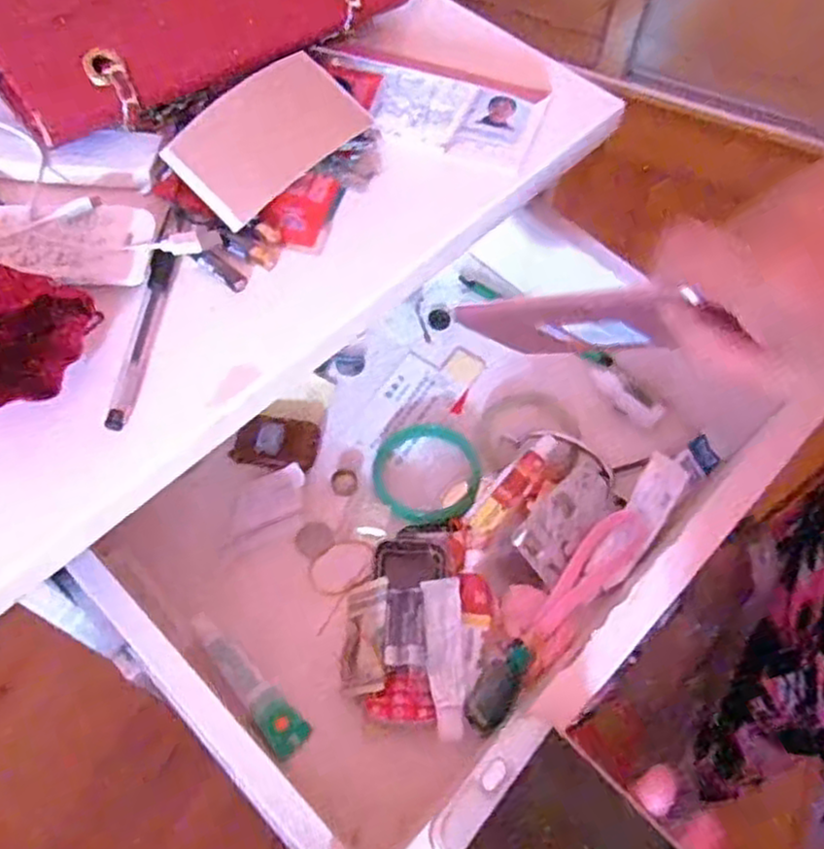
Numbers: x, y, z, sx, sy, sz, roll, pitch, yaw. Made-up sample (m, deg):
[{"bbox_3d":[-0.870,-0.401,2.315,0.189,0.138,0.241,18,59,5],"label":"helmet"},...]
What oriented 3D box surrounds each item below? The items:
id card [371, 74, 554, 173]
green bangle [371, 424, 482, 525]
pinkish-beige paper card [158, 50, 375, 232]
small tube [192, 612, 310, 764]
[{"bbox_3d":[0.029,-0.190,0.460,0.103,0.006,0.056,9,70,-3],"label":"id card"},{"bbox_3d":[0.010,0.033,0.517,0.075,0.005,0.078,0,58,0],"label":"green bangle"},{"bbox_3d":[-0.086,-0.169,0.427,0.069,0.007,0.108,44,74,3],"label":"pinkish-beige paper card"},{"bbox_3d":[-0.099,0.154,0.443,0.022,0.013,0.095,-38,65,-20],"label":"small tube"}]

